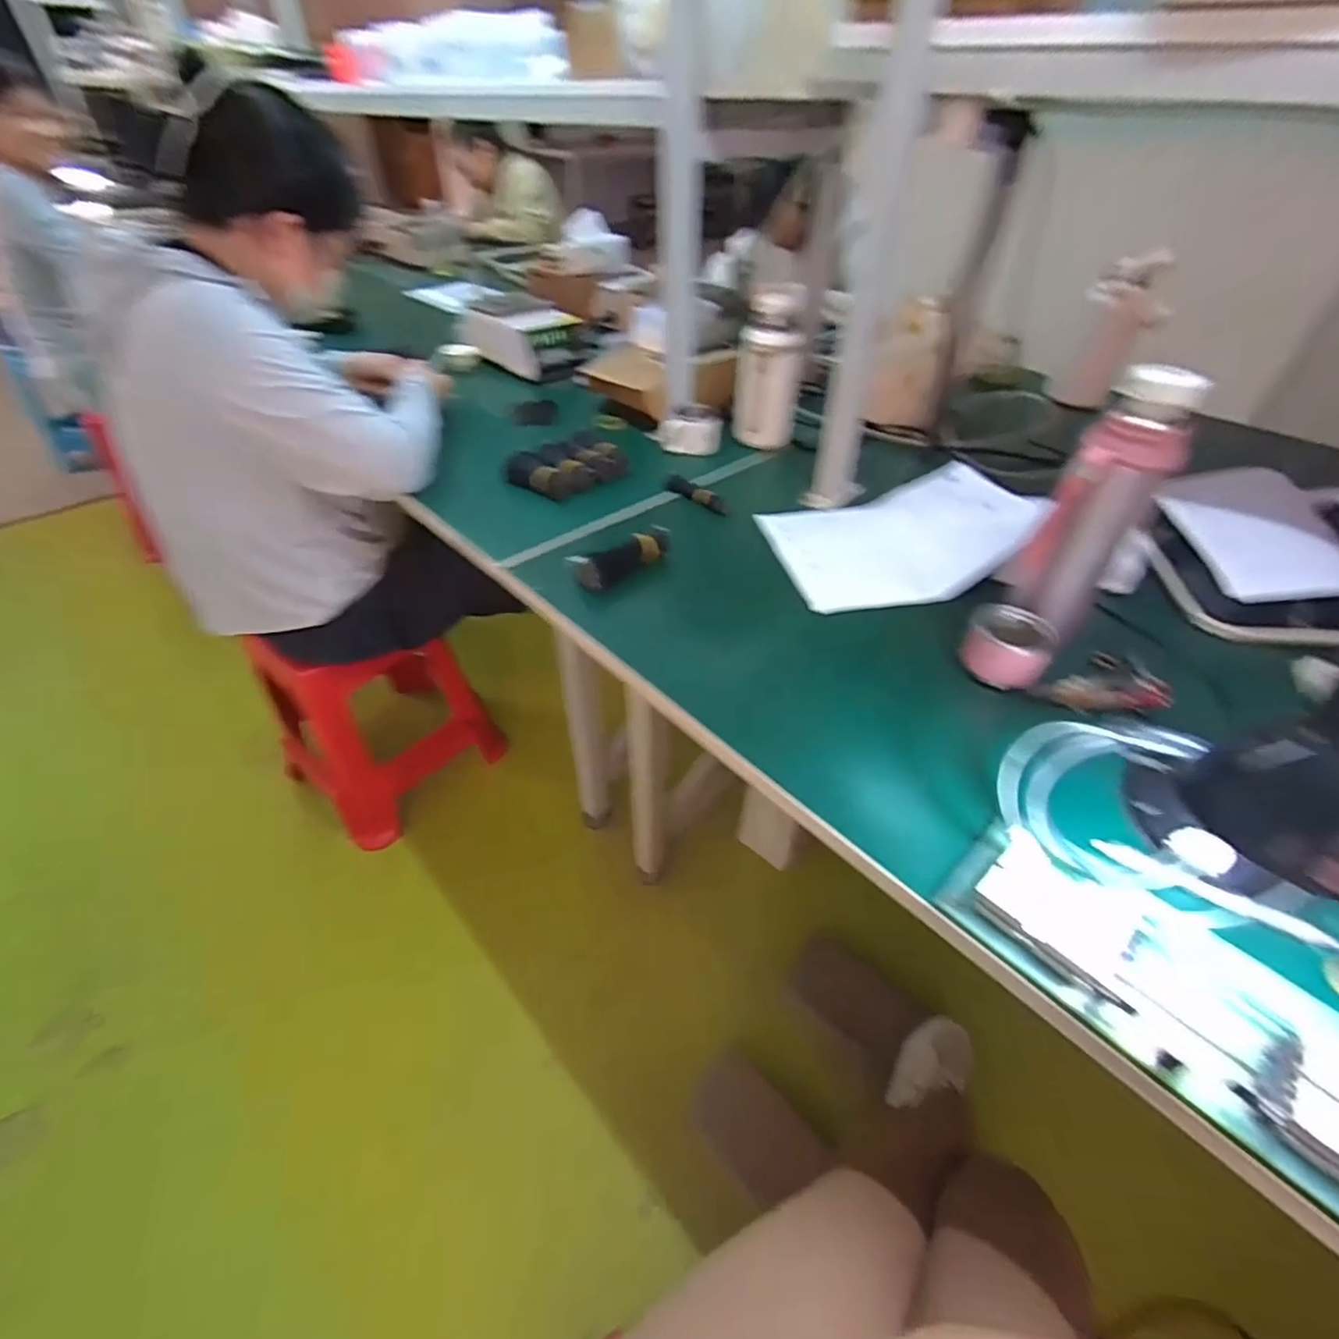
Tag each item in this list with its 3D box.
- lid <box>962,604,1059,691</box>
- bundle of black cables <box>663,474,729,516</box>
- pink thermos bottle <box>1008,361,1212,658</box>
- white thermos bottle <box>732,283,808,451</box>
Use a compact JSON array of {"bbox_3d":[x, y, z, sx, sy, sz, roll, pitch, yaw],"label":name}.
[{"bbox_3d":[0.325,-0.022,0.599,0.071,0.049,0.059,21,47,21],"label":"lid"},{"bbox_3d":[0.039,-0.241,0.857,0.098,0.023,0.020,29,49,8],"label":"bundle of black cables"},{"bbox_3d":[0.386,-0.134,0.573,0.077,0.248,0.077,29,51,28],"label":"pink thermos bottle"},{"bbox_3d":[0.154,-0.454,0.951,0.089,0.203,0.084,6,44,7],"label":"white thermos bottle"}]

